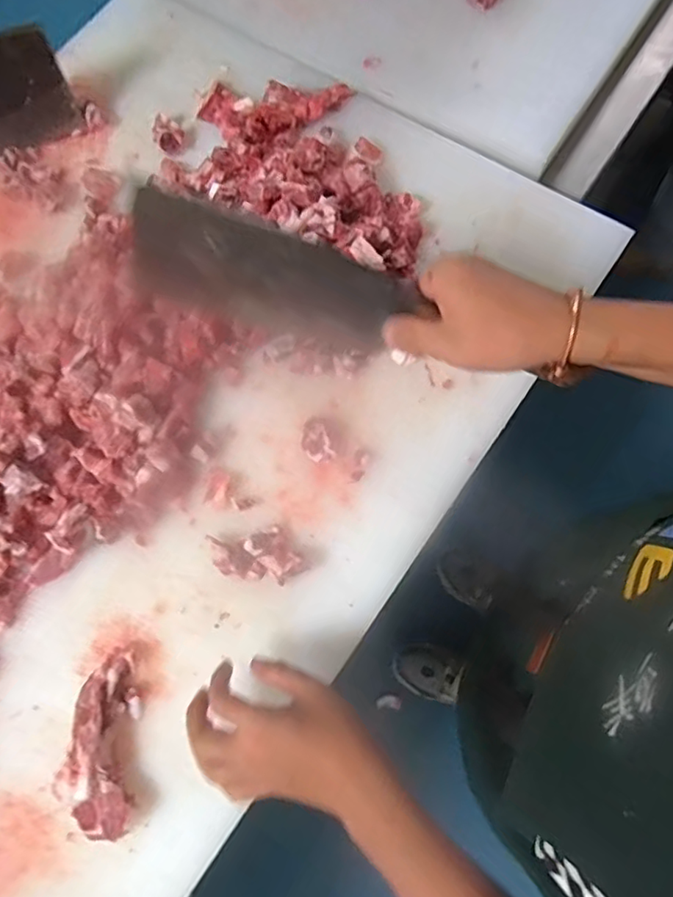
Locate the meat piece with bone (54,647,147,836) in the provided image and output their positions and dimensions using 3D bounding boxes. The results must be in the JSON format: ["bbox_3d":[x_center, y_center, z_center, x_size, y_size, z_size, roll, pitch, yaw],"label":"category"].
[{"bbox_3d":[-0.211,0.265,0.532,0.068,0.034,0.154,5,74,4],"label":"meat piece with bone"}]

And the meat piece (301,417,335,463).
[{"bbox_3d":[-0.021,-0.009,0.620,0.033,0.019,0.048,-9,72,0],"label":"meat piece"}]

